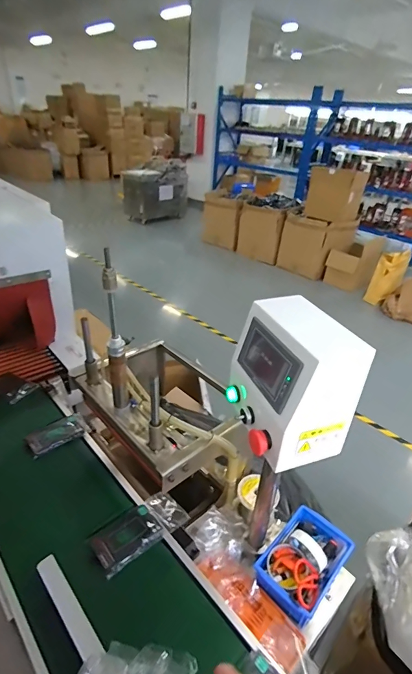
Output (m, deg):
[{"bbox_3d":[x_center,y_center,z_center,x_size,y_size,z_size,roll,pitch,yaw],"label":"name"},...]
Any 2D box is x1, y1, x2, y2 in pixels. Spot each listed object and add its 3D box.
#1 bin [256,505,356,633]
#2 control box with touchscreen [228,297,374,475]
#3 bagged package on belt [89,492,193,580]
[{"bbox_3d":[0.218,0.481,0.793,0.135,0.067,0.212,29,39,34],"label":"bin"},{"bbox_3d":[0.127,0.066,0.576,0.142,0.190,0.177,-8,33,-18],"label":"control box with touchscreen"},{"bbox_3d":[-0.140,0.409,0.776,0.203,0.018,0.090,-17,46,-40],"label":"bagged package on belt"}]

